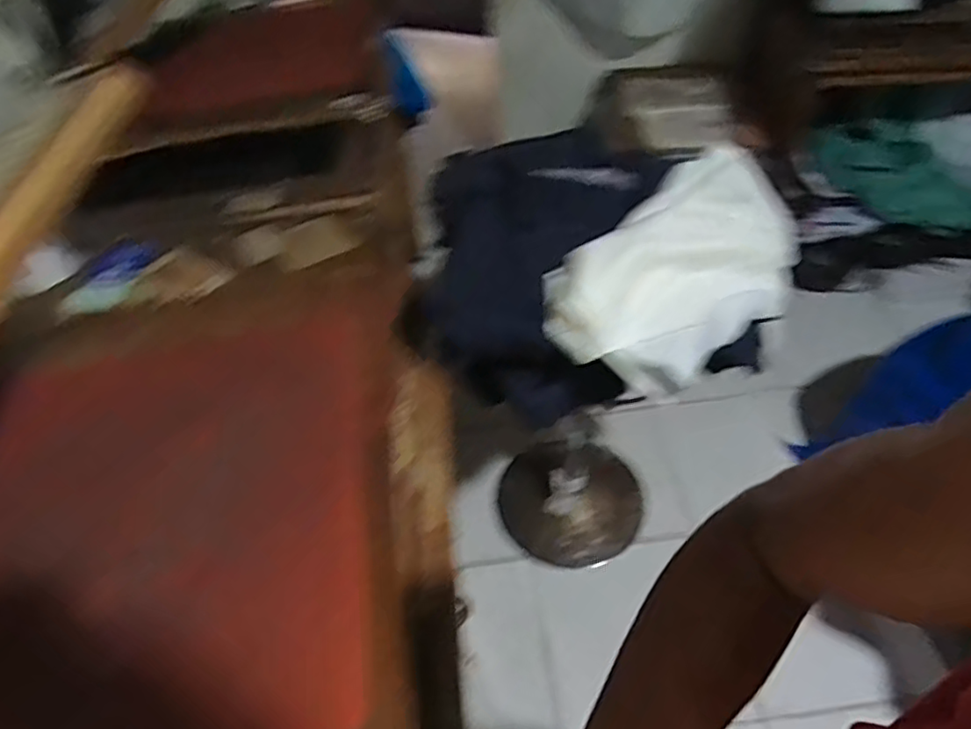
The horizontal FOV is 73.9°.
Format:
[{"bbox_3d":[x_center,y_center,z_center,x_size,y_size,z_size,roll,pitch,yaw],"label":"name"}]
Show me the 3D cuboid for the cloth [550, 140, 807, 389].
[{"bbox_3d":[0.275,-0.137,0.887,0.203,0.148,0.444,29,55,30],"label":"cloth"}]

